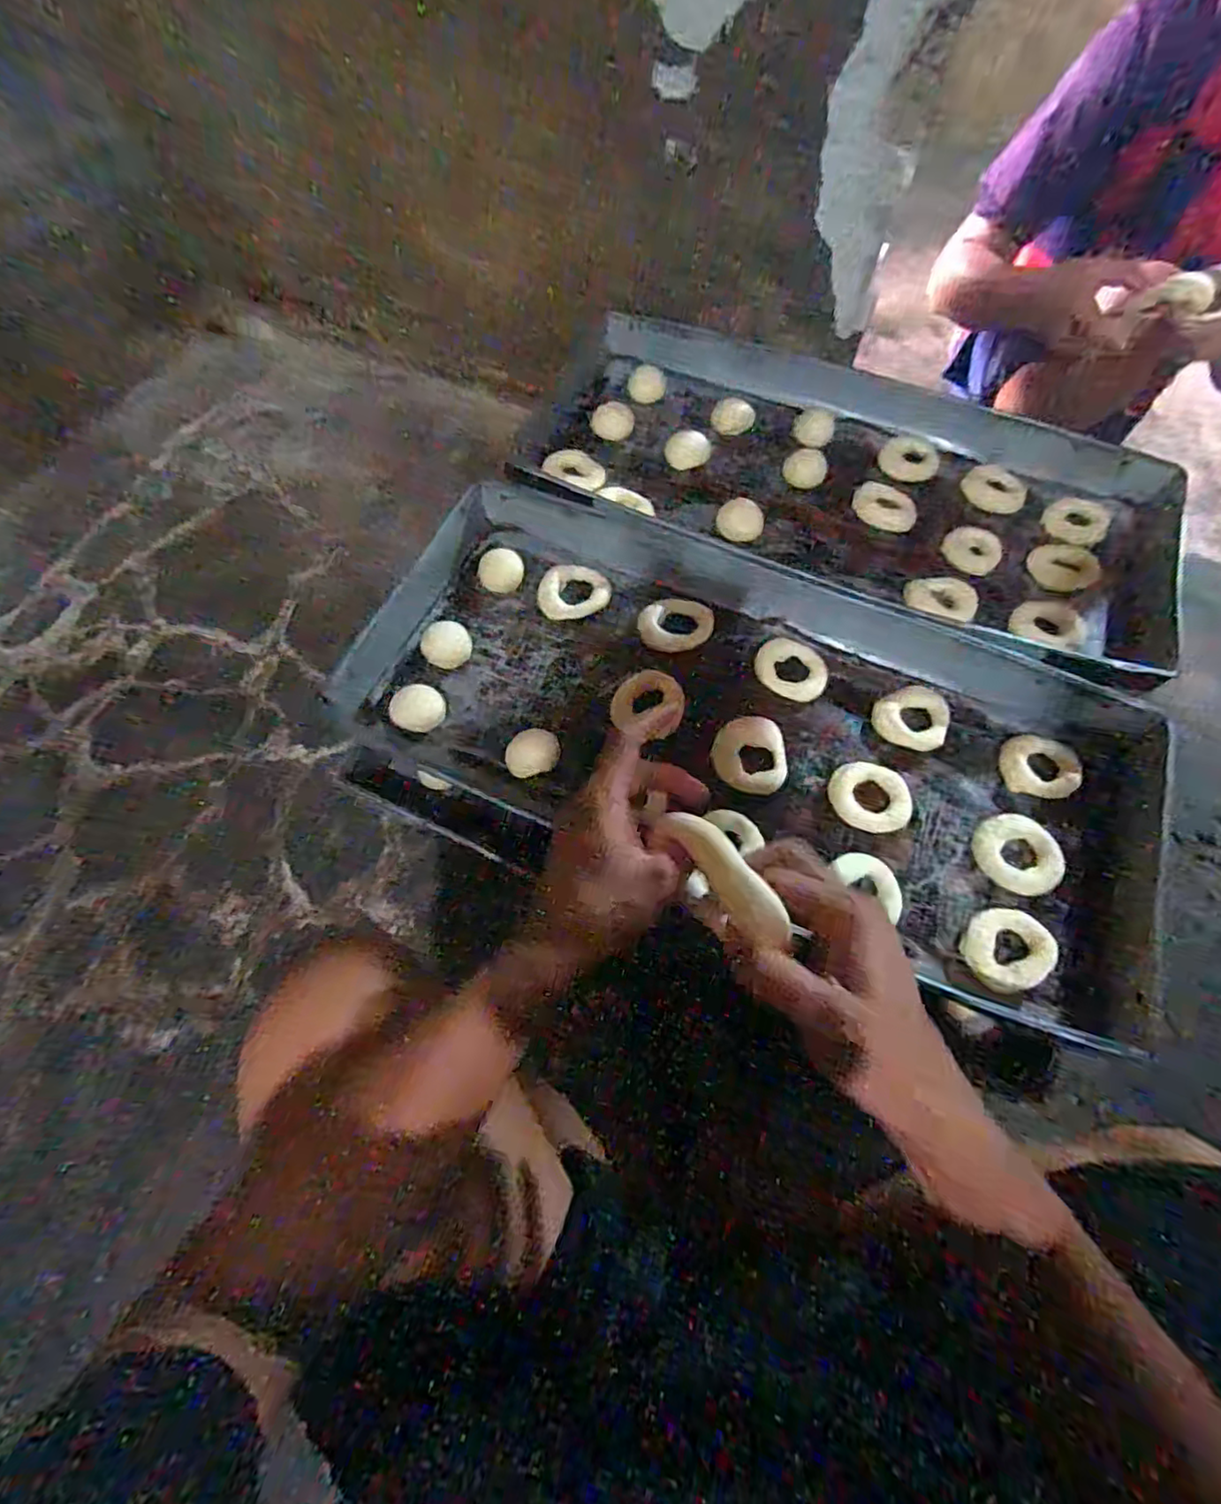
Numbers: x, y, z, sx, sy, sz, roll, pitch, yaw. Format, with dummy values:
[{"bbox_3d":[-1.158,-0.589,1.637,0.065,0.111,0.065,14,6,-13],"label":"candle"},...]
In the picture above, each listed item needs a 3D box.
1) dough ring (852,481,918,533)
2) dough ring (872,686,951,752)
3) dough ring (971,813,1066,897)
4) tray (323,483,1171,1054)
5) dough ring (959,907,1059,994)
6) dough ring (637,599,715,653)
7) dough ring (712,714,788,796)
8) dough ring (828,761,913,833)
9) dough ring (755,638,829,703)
[{"bbox_3d":[0.365,-0.326,0.852,0.086,0.022,0.056,35,68,16],"label":"dough ring"},{"bbox_3d":[0.335,-0.039,0.709,0.077,0.014,0.087,26,66,12],"label":"dough ring"},{"bbox_3d":[0.411,0.101,0.642,0.082,0.012,0.081,-39,70,-18],"label":"dough ring"},{"bbox_3d":[0.145,-0.045,0.696,0.840,0.095,0.453,20,64,9],"label":"tray"},{"bbox_3d":[0.372,0.183,0.596,0.081,0.014,0.072,-24,66,-12],"label":"dough ring"},{"bbox_3d":[0.077,-0.147,0.755,0.085,0.026,0.061,-7,65,-7],"label":"dough ring"},{"bbox_3d":[0.148,0.003,0.677,0.076,0.019,0.082,0,63,-1],"label":"dough ring"},{"bbox_3d":[0.269,0.047,0.664,0.081,0.014,0.069,16,64,7],"label":"dough ring"},{"bbox_3d":[0.208,-0.095,0.733,0.083,0.013,0.067,35,68,16],"label":"dough ring"}]

